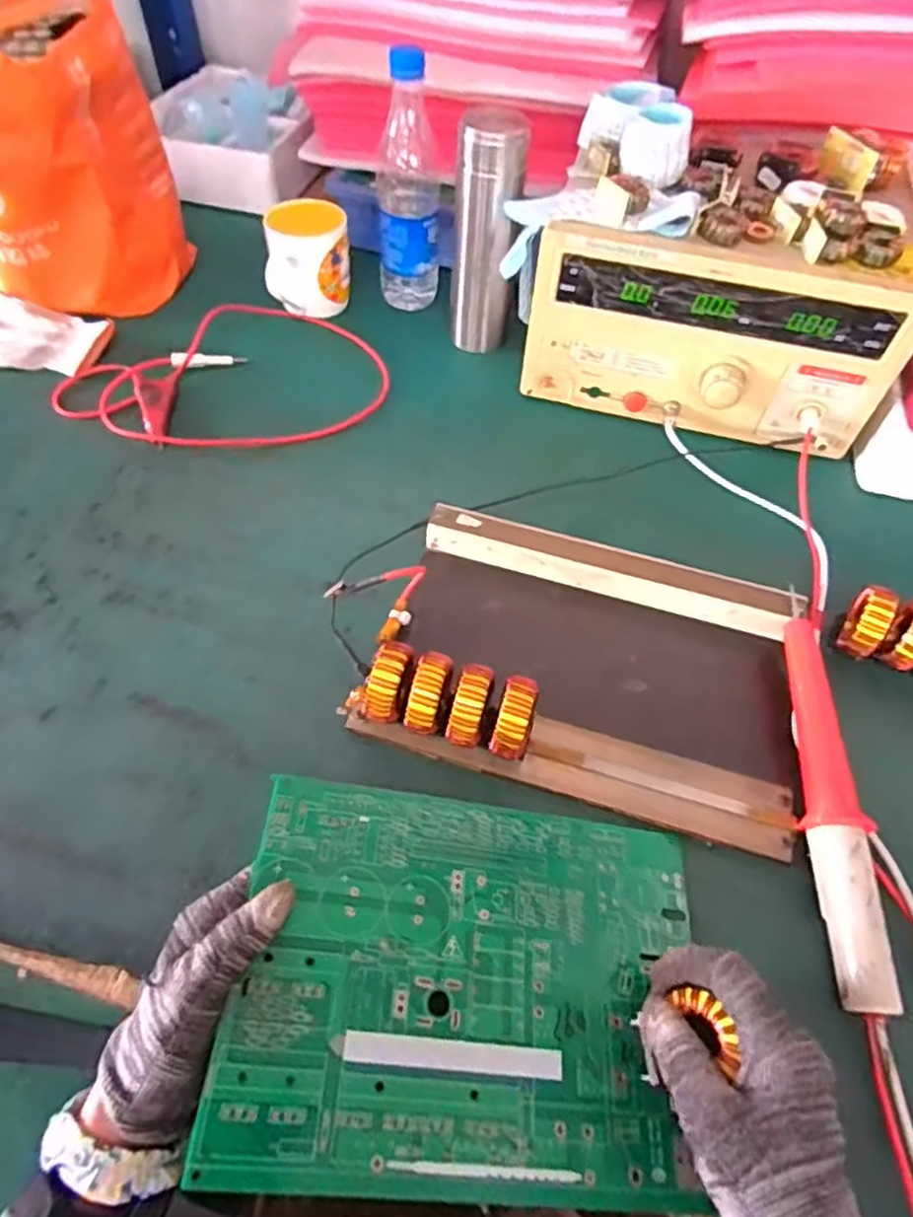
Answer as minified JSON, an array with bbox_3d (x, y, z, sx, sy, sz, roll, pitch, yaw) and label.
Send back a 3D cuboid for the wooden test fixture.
[{"bbox_3d":[0.098,0.036,0.479,0.295,0.044,0.196,16,57,7],"label":"wooden test fixture"}]

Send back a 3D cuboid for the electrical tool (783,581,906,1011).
[{"bbox_3d":[0.247,0.117,0.437,0.041,0.031,0.256,7,57,2],"label":"electrical tool"}]

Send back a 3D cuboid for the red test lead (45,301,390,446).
[{"bbox_3d":[-0.228,-0.241,0.662,0.316,0.023,0.209,-1,57,-3],"label":"red test lead"}]

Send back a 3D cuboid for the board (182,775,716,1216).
[{"bbox_3d":[0.010,0.196,0.355,0.244,0.006,0.179,13,55,-10],"label":"board"}]

